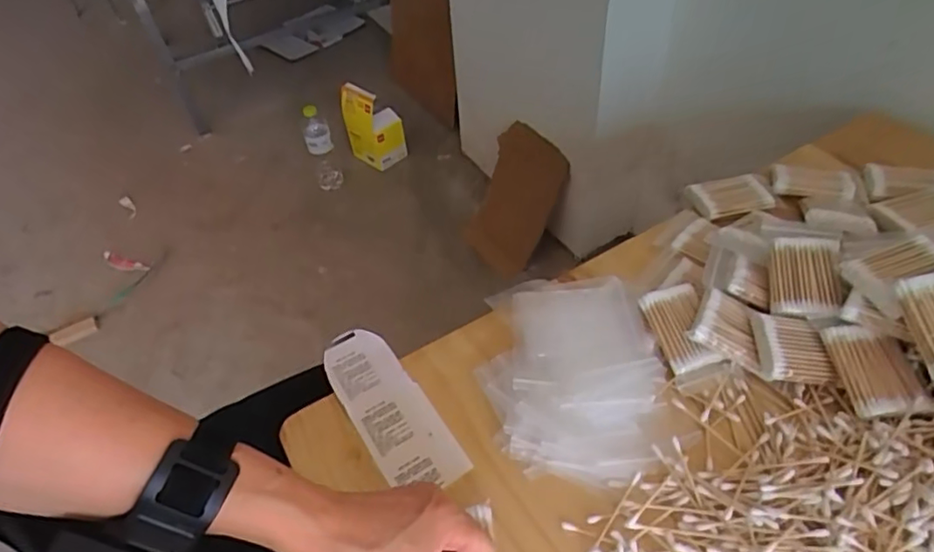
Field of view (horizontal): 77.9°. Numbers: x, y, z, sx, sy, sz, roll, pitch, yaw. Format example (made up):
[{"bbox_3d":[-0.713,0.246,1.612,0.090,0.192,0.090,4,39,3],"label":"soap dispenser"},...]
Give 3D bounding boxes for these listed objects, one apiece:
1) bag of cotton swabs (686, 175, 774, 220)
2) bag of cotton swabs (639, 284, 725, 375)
[{"bbox_3d":[0.274,-0.084,0.607,0.076,0.020,0.052,-12,47,-6],"label":"bag of cotton swabs"},{"bbox_3d":[0.180,0.044,0.487,0.047,0.018,0.074,-9,63,-6],"label":"bag of cotton swabs"}]

